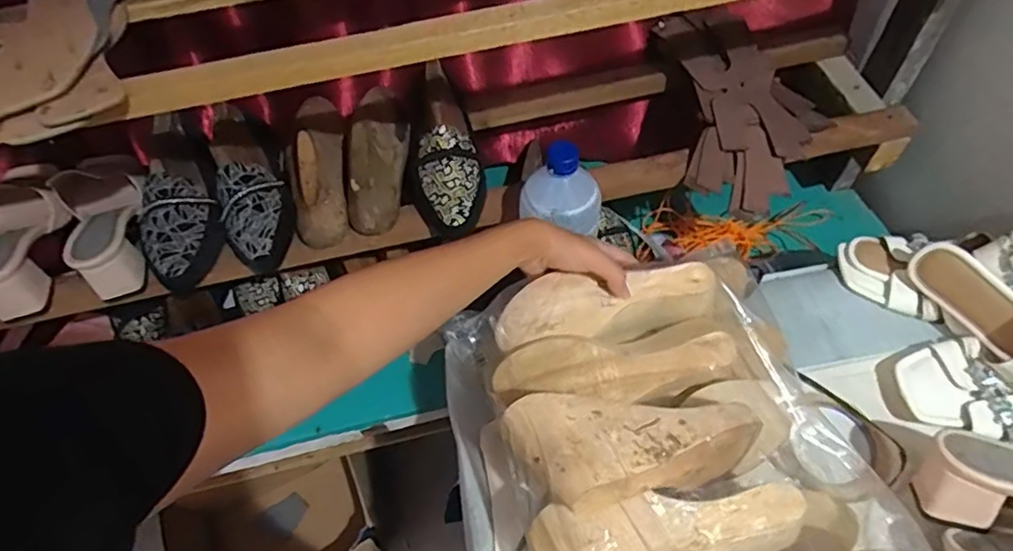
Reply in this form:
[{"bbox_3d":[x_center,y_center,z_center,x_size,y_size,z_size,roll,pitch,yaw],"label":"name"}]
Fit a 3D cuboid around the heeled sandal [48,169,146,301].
[{"bbox_3d":[-0.445,-0.055,0.669,0.079,0.074,0.179,-29,58,-16],"label":"heeled sandal"}]

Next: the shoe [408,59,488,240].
[{"bbox_3d":[-0.077,-0.158,0.699,0.088,0.070,0.224,-7,54,0],"label":"shoe"}]

